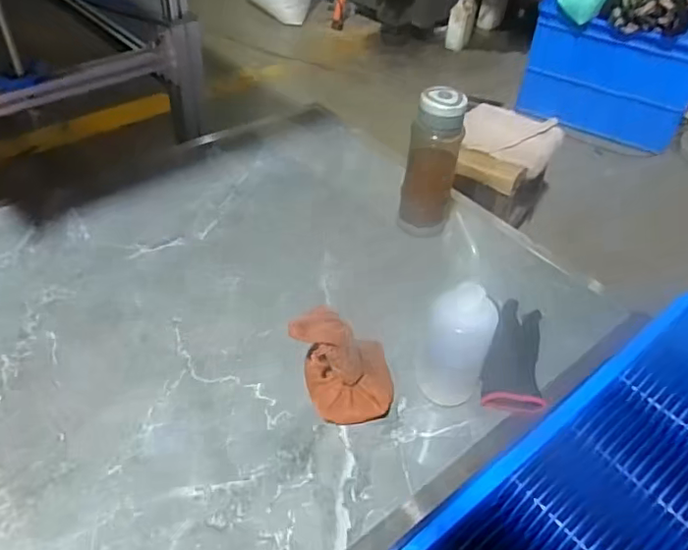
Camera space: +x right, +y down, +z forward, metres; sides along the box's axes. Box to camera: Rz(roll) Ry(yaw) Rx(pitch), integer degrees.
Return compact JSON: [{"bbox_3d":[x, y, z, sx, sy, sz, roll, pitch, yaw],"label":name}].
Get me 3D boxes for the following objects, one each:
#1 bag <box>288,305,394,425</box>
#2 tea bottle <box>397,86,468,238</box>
[{"bbox_3d":[0.001,0.106,0.646,0.115,0.112,0.087,-1,43,-5],"label":"bag"},{"bbox_3d":[0.135,-0.170,0.869,0.078,0.223,0.080,10,43,6],"label":"tea bottle"}]

